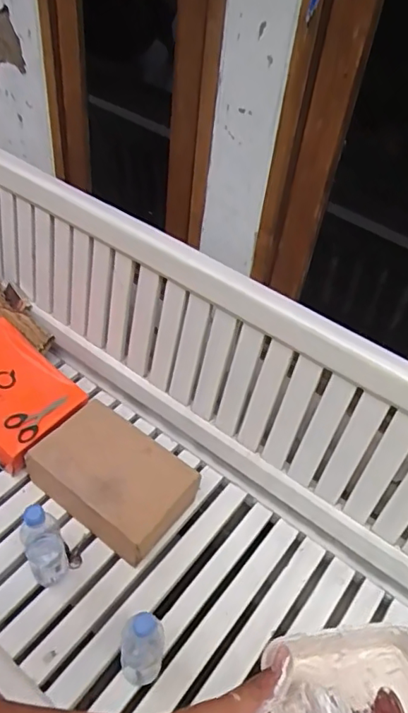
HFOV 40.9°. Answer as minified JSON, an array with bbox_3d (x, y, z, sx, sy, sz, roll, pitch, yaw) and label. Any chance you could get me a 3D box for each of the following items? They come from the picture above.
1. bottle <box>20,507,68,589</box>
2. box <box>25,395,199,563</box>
[{"bbox_3d":[-0.287,0.333,0.988,0.070,0.240,0.069,-19,50,-24],"label":"bottle"},{"bbox_3d":[-0.187,0.255,1.156,0.325,0.097,0.216,34,51,25],"label":"box"}]

